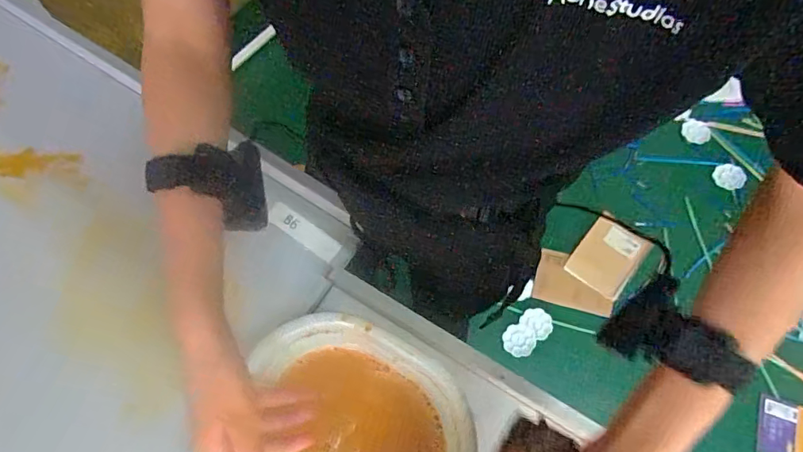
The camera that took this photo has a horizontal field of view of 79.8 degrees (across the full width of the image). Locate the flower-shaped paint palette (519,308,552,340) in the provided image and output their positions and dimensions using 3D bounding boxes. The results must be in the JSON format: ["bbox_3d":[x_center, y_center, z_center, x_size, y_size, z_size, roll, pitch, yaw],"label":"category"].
[{"bbox_3d":[0.360,0.254,1.270,0.069,0.005,0.086,-39,55,-6],"label":"flower-shaped paint palette"}]

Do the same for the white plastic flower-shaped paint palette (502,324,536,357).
[{"bbox_3d":[0.308,0.300,1.260,0.083,0.013,0.083,-7,57,12],"label":"white plastic flower-shaped paint palette"}]

